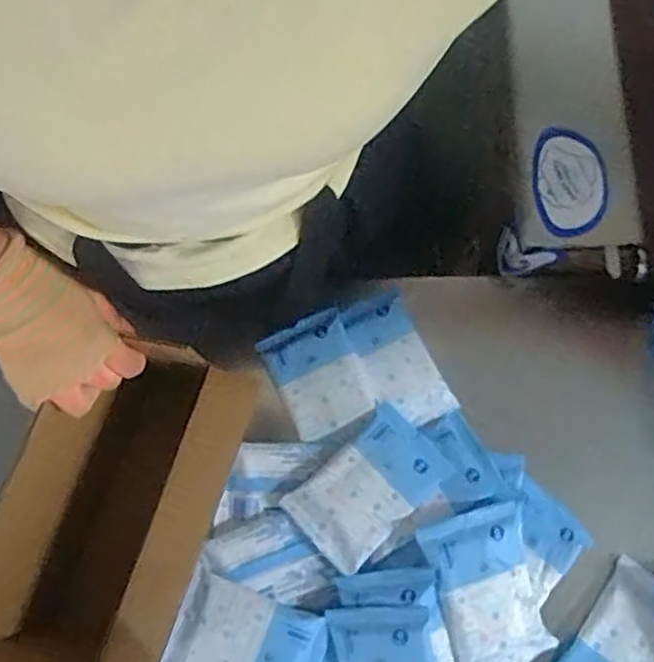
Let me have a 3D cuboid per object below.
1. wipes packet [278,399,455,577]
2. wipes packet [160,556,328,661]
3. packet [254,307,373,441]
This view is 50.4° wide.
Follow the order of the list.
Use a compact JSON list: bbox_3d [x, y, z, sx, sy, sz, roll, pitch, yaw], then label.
[{"bbox_3d":[0.036,0.137,0.613,0.130,0.018,0.084,-43,81,-8],"label":"wipes packet"},{"bbox_3d":[-0.069,0.264,0.583,0.125,0.017,0.086,20,79,5],"label":"wipes packet"},{"bbox_3d":[-0.010,0.041,0.650,0.078,0.013,0.104,-25,79,-4],"label":"packet"}]

